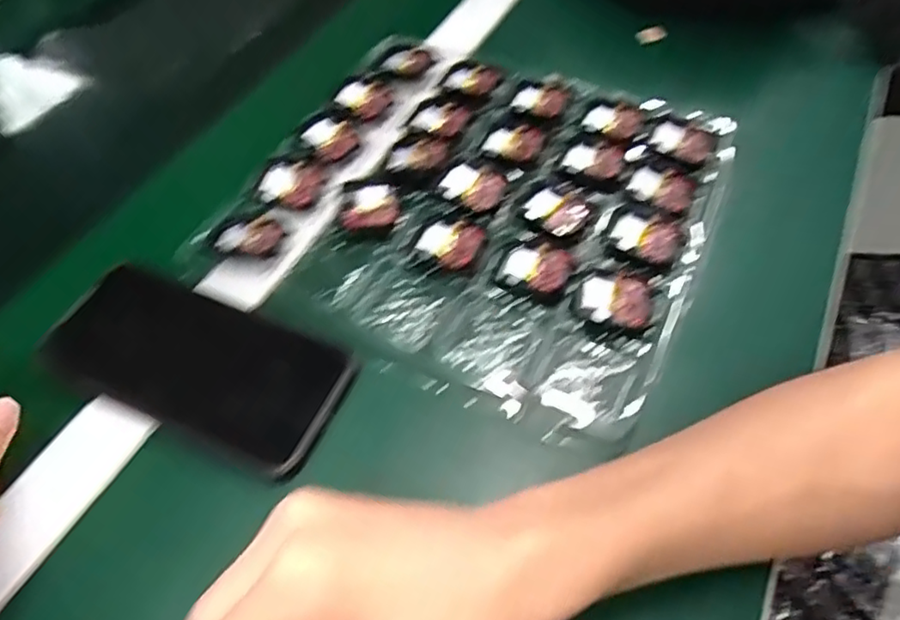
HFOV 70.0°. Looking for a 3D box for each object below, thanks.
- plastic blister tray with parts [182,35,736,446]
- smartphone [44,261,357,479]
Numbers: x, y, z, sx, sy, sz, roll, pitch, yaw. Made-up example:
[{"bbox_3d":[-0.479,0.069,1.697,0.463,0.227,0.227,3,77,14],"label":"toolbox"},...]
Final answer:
[{"bbox_3d":[0.015,-0.072,0.412,0.278,0.025,0.255,22,57,17],"label":"plastic blister tray with parts"},{"bbox_3d":[-0.132,0.026,0.341,0.153,0.013,0.074,22,58,11],"label":"smartphone"}]

